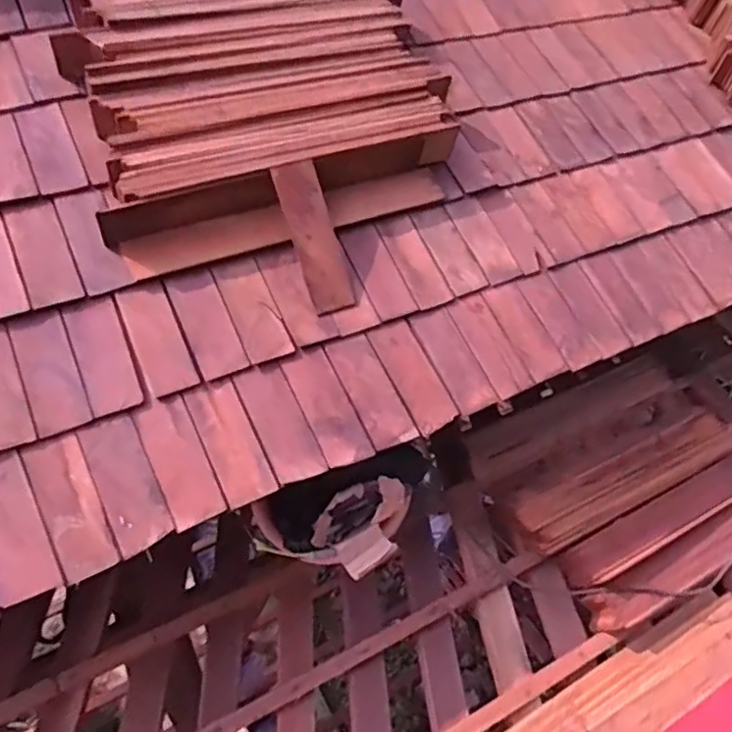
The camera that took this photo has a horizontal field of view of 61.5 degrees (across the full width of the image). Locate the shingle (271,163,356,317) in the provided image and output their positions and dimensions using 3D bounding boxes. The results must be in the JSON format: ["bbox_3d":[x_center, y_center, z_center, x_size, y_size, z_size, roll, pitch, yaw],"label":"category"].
[{"bbox_3d":[-0.085,-0.210,1.023,0.078,0.246,0.026,-17,0,-16],"label":"shingle"}]

